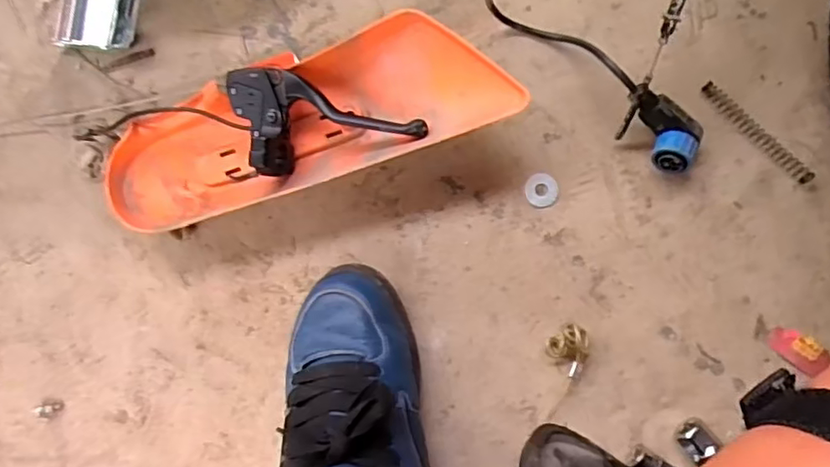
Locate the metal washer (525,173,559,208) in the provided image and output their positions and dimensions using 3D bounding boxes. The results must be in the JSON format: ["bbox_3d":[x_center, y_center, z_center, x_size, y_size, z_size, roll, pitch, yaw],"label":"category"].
[{"bbox_3d":[0.105,-0.036,0.487,0.026,0.004,0.028,-11,86,7],"label":"metal washer"}]

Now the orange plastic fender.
[{"bbox_3d":[-0.095,-0.092,0.479,0.334,0.066,0.110,-16,86,7],"label":"orange plastic fender"}]

